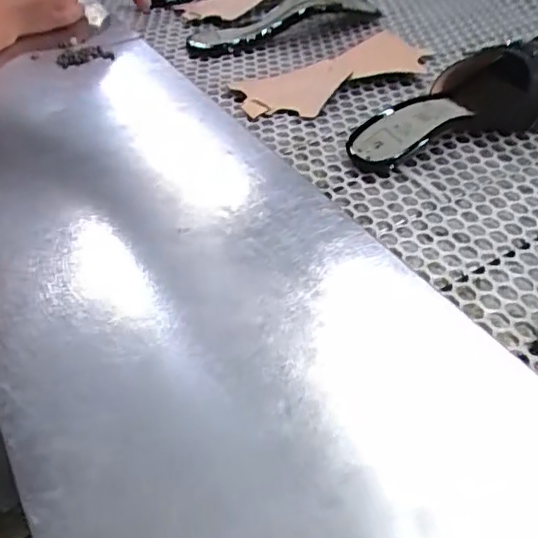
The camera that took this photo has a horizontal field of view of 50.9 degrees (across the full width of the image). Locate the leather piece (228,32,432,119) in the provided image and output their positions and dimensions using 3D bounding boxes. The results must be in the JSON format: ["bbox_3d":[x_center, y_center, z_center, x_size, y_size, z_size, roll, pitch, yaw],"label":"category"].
[{"bbox_3d":[0.064,-0.199,0.573,0.198,0.018,0.105,-22,44,-14],"label":"leather piece"}]

